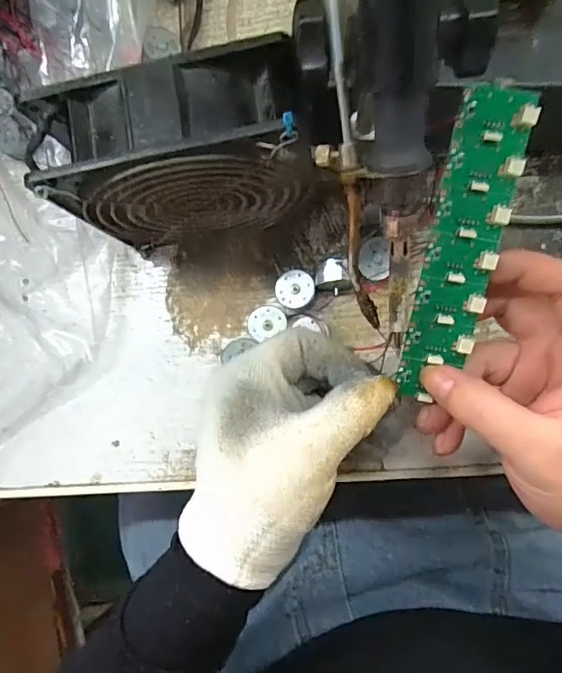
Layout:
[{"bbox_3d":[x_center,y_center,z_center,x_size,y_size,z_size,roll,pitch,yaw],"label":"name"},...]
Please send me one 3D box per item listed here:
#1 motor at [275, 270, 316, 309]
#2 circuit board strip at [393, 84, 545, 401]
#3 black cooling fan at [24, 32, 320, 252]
[{"bbox_3d":[0.009,-0.028,0.306,0.023,0.014,0.022,-1,86,7],"label":"motor"},{"bbox_3d":[0.079,-0.036,0.224,0.030,0.006,0.136,13,108,8],"label":"circuit board strip"},{"bbox_3d":[-0.044,-0.084,0.261,0.123,0.120,0.050,-6,86,6],"label":"black cooling fan"}]

